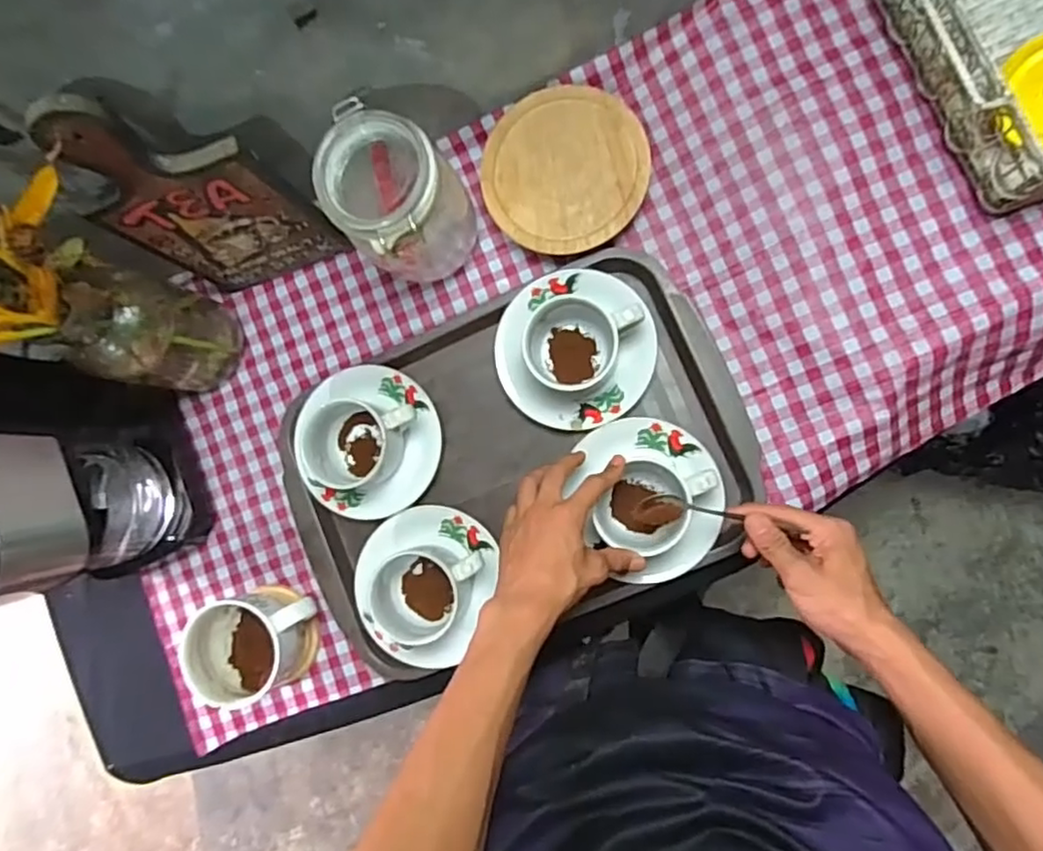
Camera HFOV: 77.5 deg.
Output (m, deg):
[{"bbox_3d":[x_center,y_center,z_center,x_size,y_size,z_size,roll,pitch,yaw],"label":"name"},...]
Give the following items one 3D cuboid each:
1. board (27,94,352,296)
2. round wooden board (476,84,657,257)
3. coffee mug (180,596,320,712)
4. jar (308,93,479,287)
[{"bbox_3d":[-0.268,-0.180,0.542,0.134,0.284,0.011,-17,80,7],"label":"board"},{"bbox_3d":[0.038,-0.239,0.608,0.152,0.017,0.147,0,87,9],"label":"round wooden board"},{"bbox_3d":[-0.251,0.211,0.627,0.114,0.075,0.095,-8,87,11],"label":"coffee mug"},{"bbox_3d":[-0.109,-0.196,0.578,0.105,0.157,0.096,0,87,9],"label":"jar"}]

